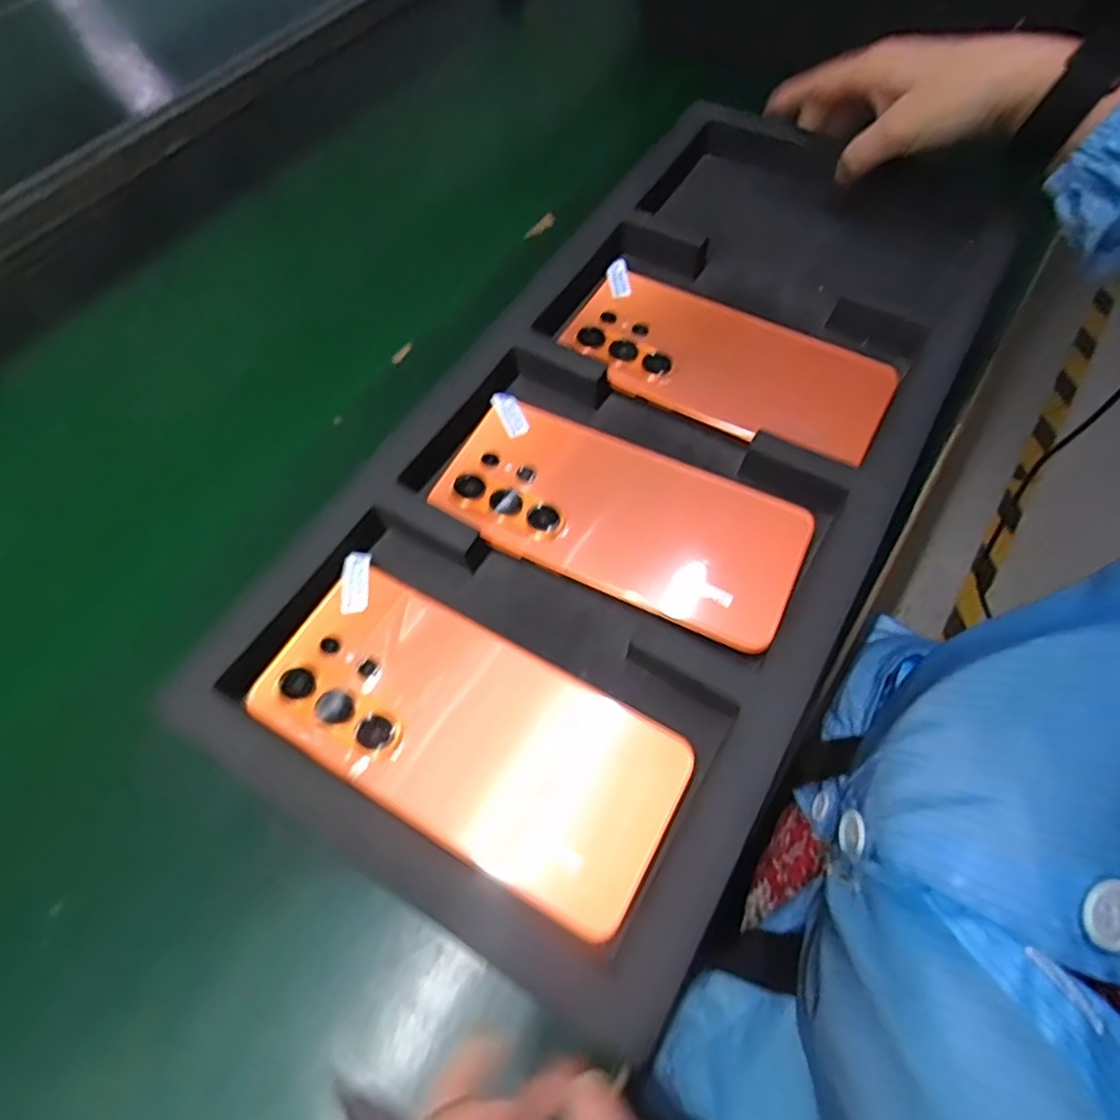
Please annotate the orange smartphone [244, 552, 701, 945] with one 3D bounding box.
[{"bbox_3d":[-0.037,0.067,0.263,0.168,0.009,0.079,26,65,17],"label":"orange smartphone"}]

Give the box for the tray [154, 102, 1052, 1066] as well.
[{"bbox_3d":[0.060,-0.068,0.333,0.219,0.033,0.477,27,66,17],"label":"tray"}]

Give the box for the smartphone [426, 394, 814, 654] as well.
[{"bbox_3d":[0.028,-0.023,0.310,0.166,0.009,0.078,22,64,15],"label":"smartphone"}]

